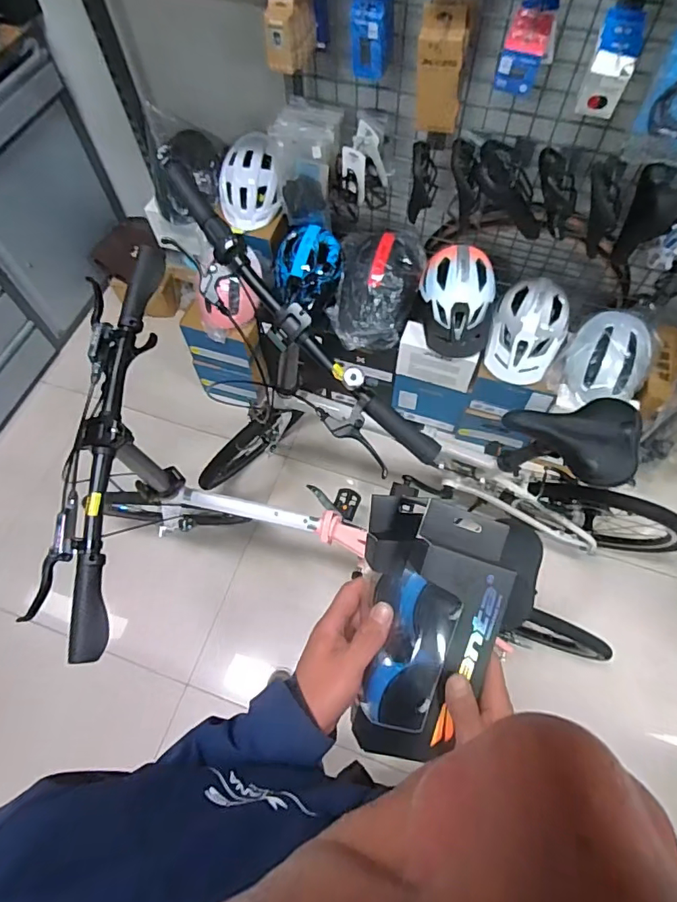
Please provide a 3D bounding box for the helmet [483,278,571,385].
[{"bbox_3d":[0.559,-0.354,1.464,0.210,0.170,0.255,21,66,10],"label":"helmet"}]

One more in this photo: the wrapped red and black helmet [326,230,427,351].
[{"bbox_3d":[0.109,-0.503,1.525,0.263,0.189,0.342,13,65,7],"label":"wrapped red and black helmet"}]

